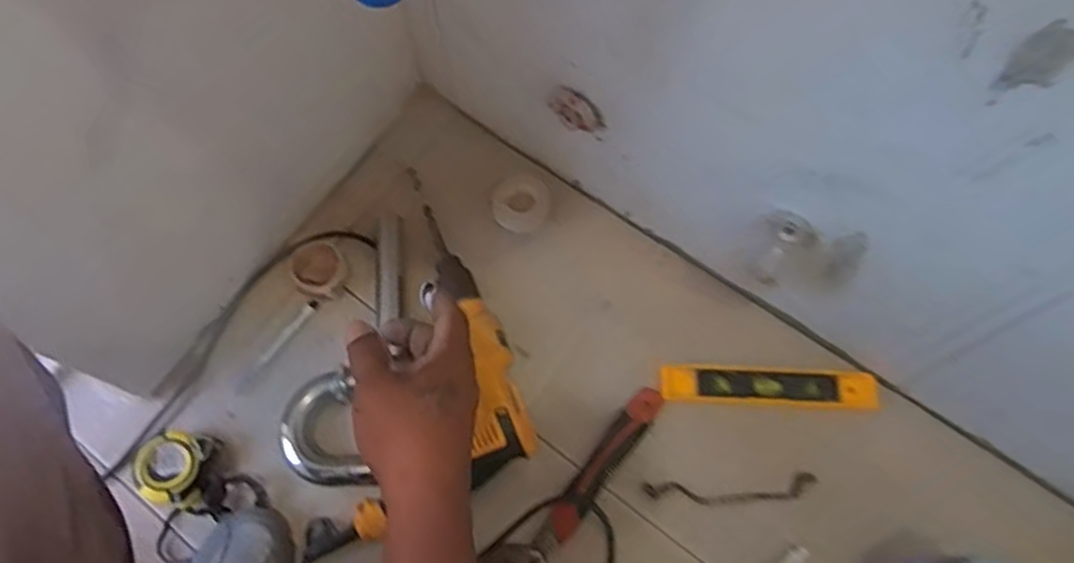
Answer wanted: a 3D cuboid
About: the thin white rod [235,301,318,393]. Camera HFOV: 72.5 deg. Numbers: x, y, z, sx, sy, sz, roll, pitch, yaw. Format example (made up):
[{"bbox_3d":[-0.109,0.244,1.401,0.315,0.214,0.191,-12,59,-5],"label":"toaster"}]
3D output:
[{"bbox_3d":[-0.288,0.071,0.810,0.016,0.011,0.126,35,73,14],"label":"thin white rod"}]

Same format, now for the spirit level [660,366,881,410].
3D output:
[{"bbox_3d":[0.248,0.113,0.781,0.228,0.022,0.036,1,68,2],"label":"spirit level"}]

